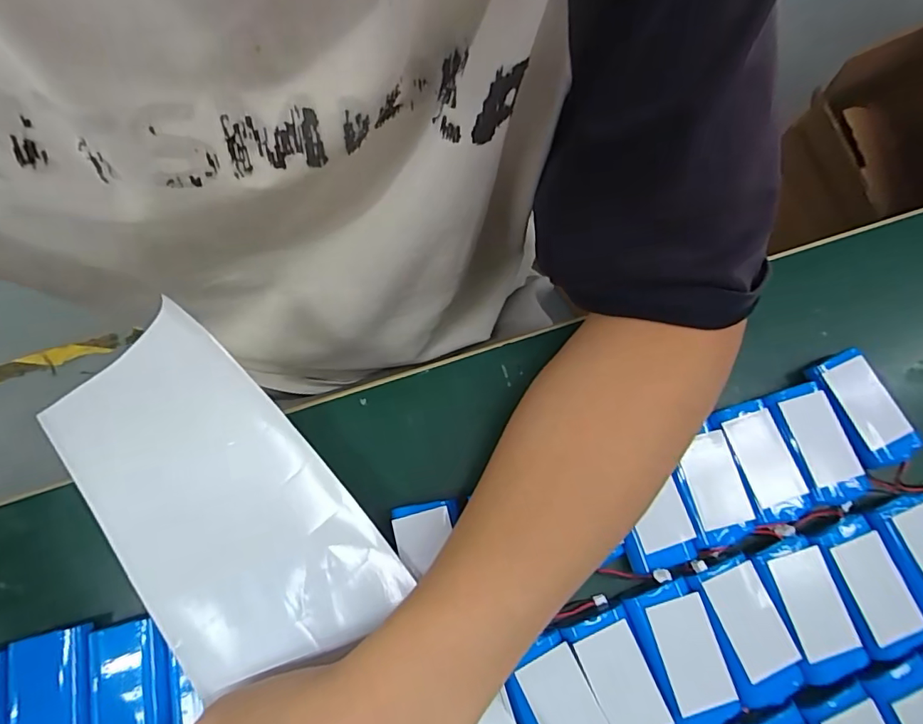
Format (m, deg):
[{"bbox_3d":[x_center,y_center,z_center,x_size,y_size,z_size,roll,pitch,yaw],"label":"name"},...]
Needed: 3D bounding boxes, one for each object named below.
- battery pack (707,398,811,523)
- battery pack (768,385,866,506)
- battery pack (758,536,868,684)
[{"bbox_3d":[0.171,0.056,0.288,0.033,0.009,0.067,-18,77,-8],"label":"battery pack"},{"bbox_3d":[0.205,0.047,0.291,0.034,0.010,0.067,-17,77,-8],"label":"battery pack"},{"bbox_3d":[0.183,0.128,0.264,0.036,0.006,0.063,-14,76,-7],"label":"battery pack"}]

